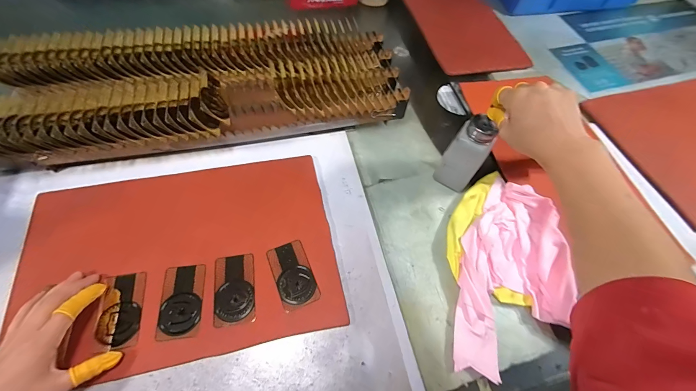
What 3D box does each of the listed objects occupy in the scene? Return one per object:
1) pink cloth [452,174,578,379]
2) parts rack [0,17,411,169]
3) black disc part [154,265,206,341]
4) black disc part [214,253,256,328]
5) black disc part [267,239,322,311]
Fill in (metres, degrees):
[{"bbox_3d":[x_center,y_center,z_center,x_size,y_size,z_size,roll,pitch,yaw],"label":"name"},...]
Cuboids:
[{"bbox_3d":[0.233,0.102,0.414,0.146,0.055,0.270,12,62,2],"label":"pink cloth"},{"bbox_3d":[-0.218,-0.184,0.499,0.592,0.105,0.243,-16,64,-12],"label":"parts rack"},{"bbox_3d":[-0.207,0.131,0.372,0.049,0.005,0.087,-3,62,-6],"label":"black disc part"},{"bbox_3d":[-0.146,0.120,0.385,0.049,0.004,0.087,-7,62,-7],"label":"black disc part"},{"bbox_3d":[-0.074,0.105,0.401,0.048,0.005,0.087,-20,65,-14],"label":"black disc part"}]

